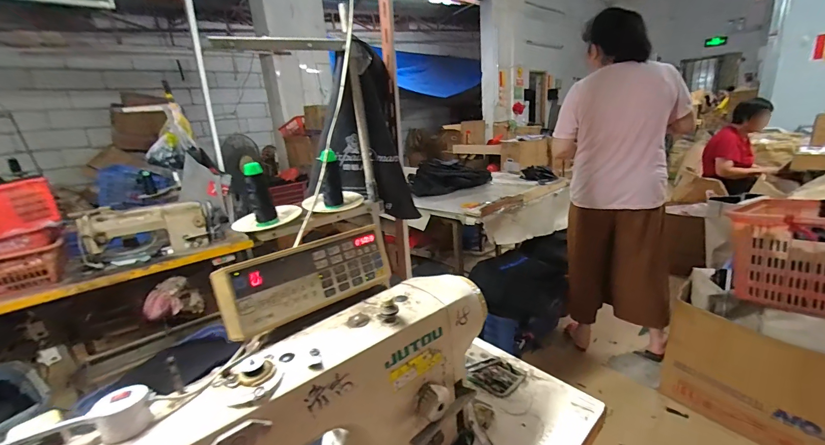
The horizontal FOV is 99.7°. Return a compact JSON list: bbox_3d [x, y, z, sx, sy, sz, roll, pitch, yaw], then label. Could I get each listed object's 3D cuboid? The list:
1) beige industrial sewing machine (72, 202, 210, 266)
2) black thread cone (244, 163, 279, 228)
[{"bbox_3d":[-1.150,0.038,1.533,0.467,0.210,0.137,-15,20,-30],"label":"beige industrial sewing machine"},{"bbox_3d":[-0.276,-0.055,0.632,0.037,0.105,0.042,-10,18,-17],"label":"black thread cone"}]

